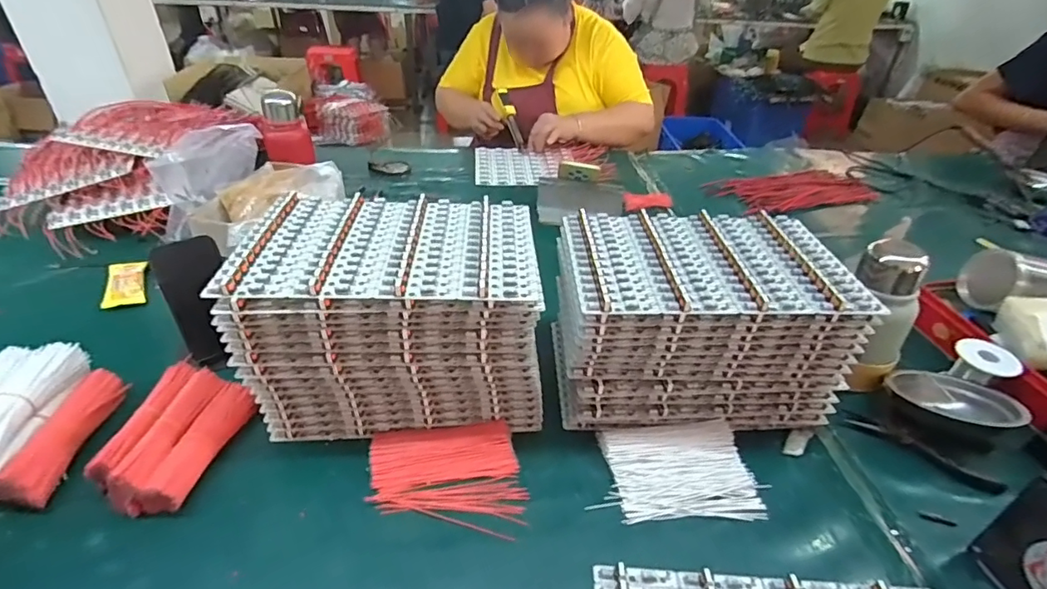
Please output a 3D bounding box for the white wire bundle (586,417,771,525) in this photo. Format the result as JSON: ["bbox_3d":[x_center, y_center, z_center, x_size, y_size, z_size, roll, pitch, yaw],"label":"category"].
[{"bbox_3d":[0.166,0.186,0.542,0.157,0.016,0.109,0,36,-4],"label":"white wire bundle"}]

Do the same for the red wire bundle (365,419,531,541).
[{"bbox_3d":[-0.080,0.188,0.524,0.153,0.015,0.123,-2,36,-7],"label":"red wire bundle"}]

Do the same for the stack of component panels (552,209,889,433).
[{"bbox_3d":[0.198,0.031,0.607,0.301,0.187,0.181,0,36,-5],"label":"stack of component panels"}]

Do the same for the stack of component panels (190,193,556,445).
[{"bbox_3d":[-0.138,0.024,0.587,0.306,0.203,0.187,0,36,-5],"label":"stack of component panels"}]

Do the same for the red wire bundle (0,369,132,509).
[{"bbox_3d":[-0.476,0.144,0.525,0.045,0.045,0.151,0,36,-5],"label":"red wire bundle"}]

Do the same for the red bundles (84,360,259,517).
[{"bbox_3d":[-0.370,0.146,0.532,0.120,0.043,0.154,11,37,10],"label":"red bundles"}]

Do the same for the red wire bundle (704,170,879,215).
[{"bbox_3d":[0.621,-0.229,1.123,0.373,0.046,0.166,-8,38,-15],"label":"red wire bundle"}]

